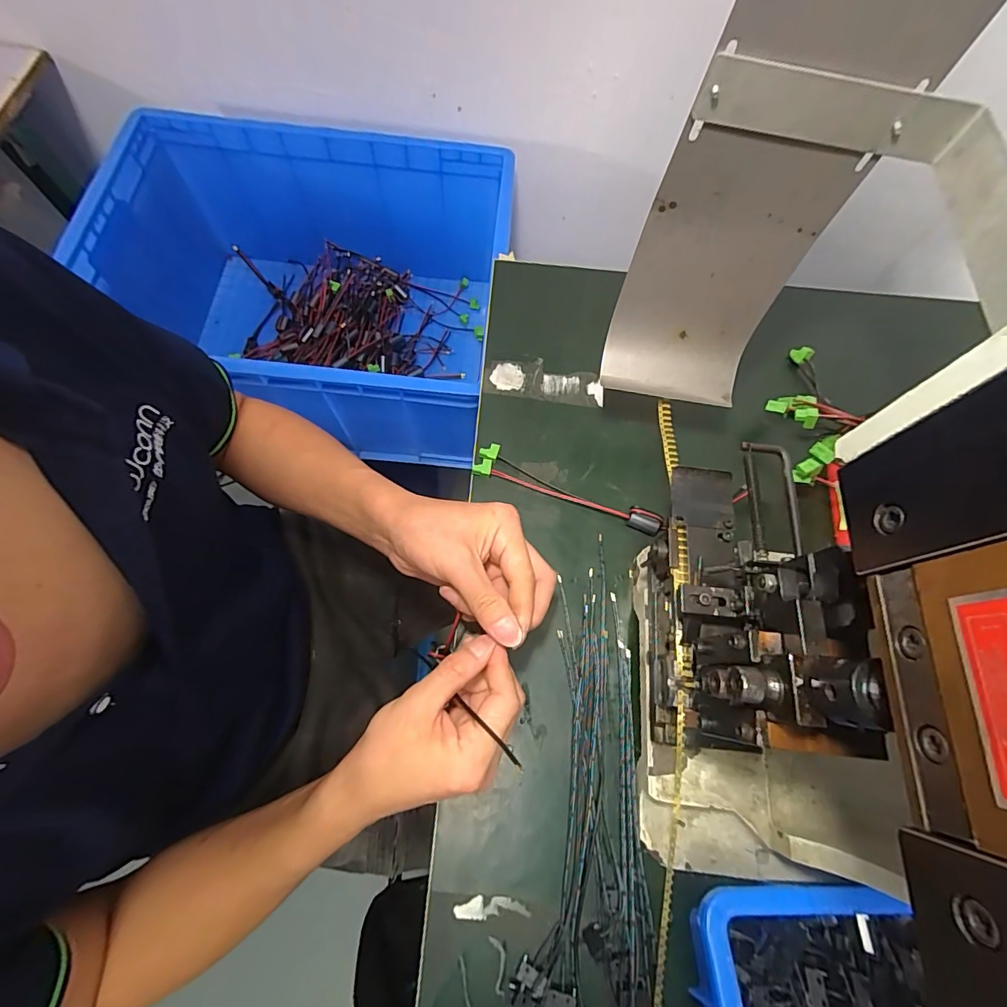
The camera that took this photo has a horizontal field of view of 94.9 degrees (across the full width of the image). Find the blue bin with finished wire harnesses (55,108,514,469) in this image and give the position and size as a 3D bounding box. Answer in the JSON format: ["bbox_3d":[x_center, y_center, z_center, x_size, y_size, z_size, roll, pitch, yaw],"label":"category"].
[{"bbox_3d":[-0.265,-0.287,0.690,0.527,0.234,0.421,2,70,-2],"label":"blue bin with finished wire harnesses"}]

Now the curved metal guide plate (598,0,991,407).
[{"bbox_3d":[0.159,-0.199,0.240,0.120,0.379,0.097,20,71,5],"label":"curved metal guide plate"}]

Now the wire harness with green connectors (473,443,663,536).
[{"bbox_3d":[0.061,-0.016,0.443,0.183,0.021,0.031,20,71,5],"label":"wire harness with green connectors"}]

